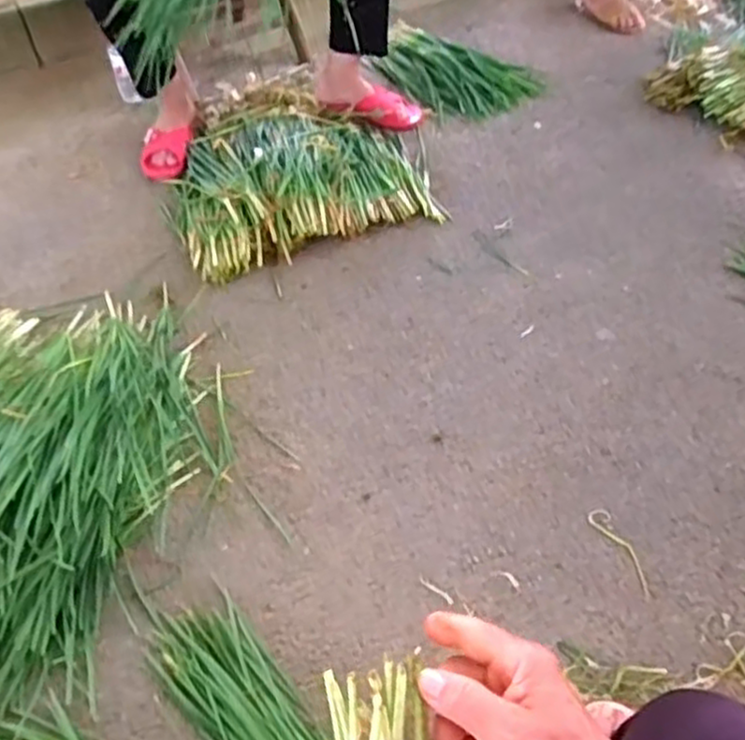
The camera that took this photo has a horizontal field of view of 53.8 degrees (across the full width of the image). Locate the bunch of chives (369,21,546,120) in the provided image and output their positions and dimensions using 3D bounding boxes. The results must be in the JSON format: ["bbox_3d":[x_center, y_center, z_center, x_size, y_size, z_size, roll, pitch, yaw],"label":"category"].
[{"bbox_3d":[0.163,-0.715,1.748,0.440,0.036,0.268,33,57,25],"label":"bunch of chives"}]

